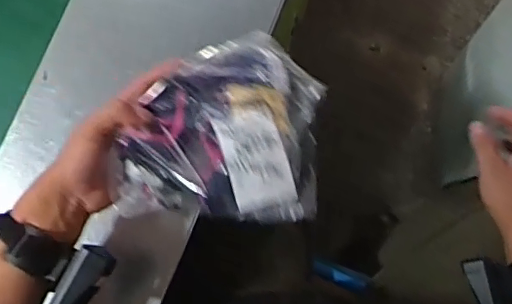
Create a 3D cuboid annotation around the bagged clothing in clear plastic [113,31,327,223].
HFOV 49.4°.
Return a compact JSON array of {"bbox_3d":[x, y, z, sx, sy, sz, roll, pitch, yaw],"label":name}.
[{"bbox_3d":[-0.030,-0.027,0.491,0.167,0.082,0.168,5,79,0],"label":"bagged clothing in clear plastic"}]

